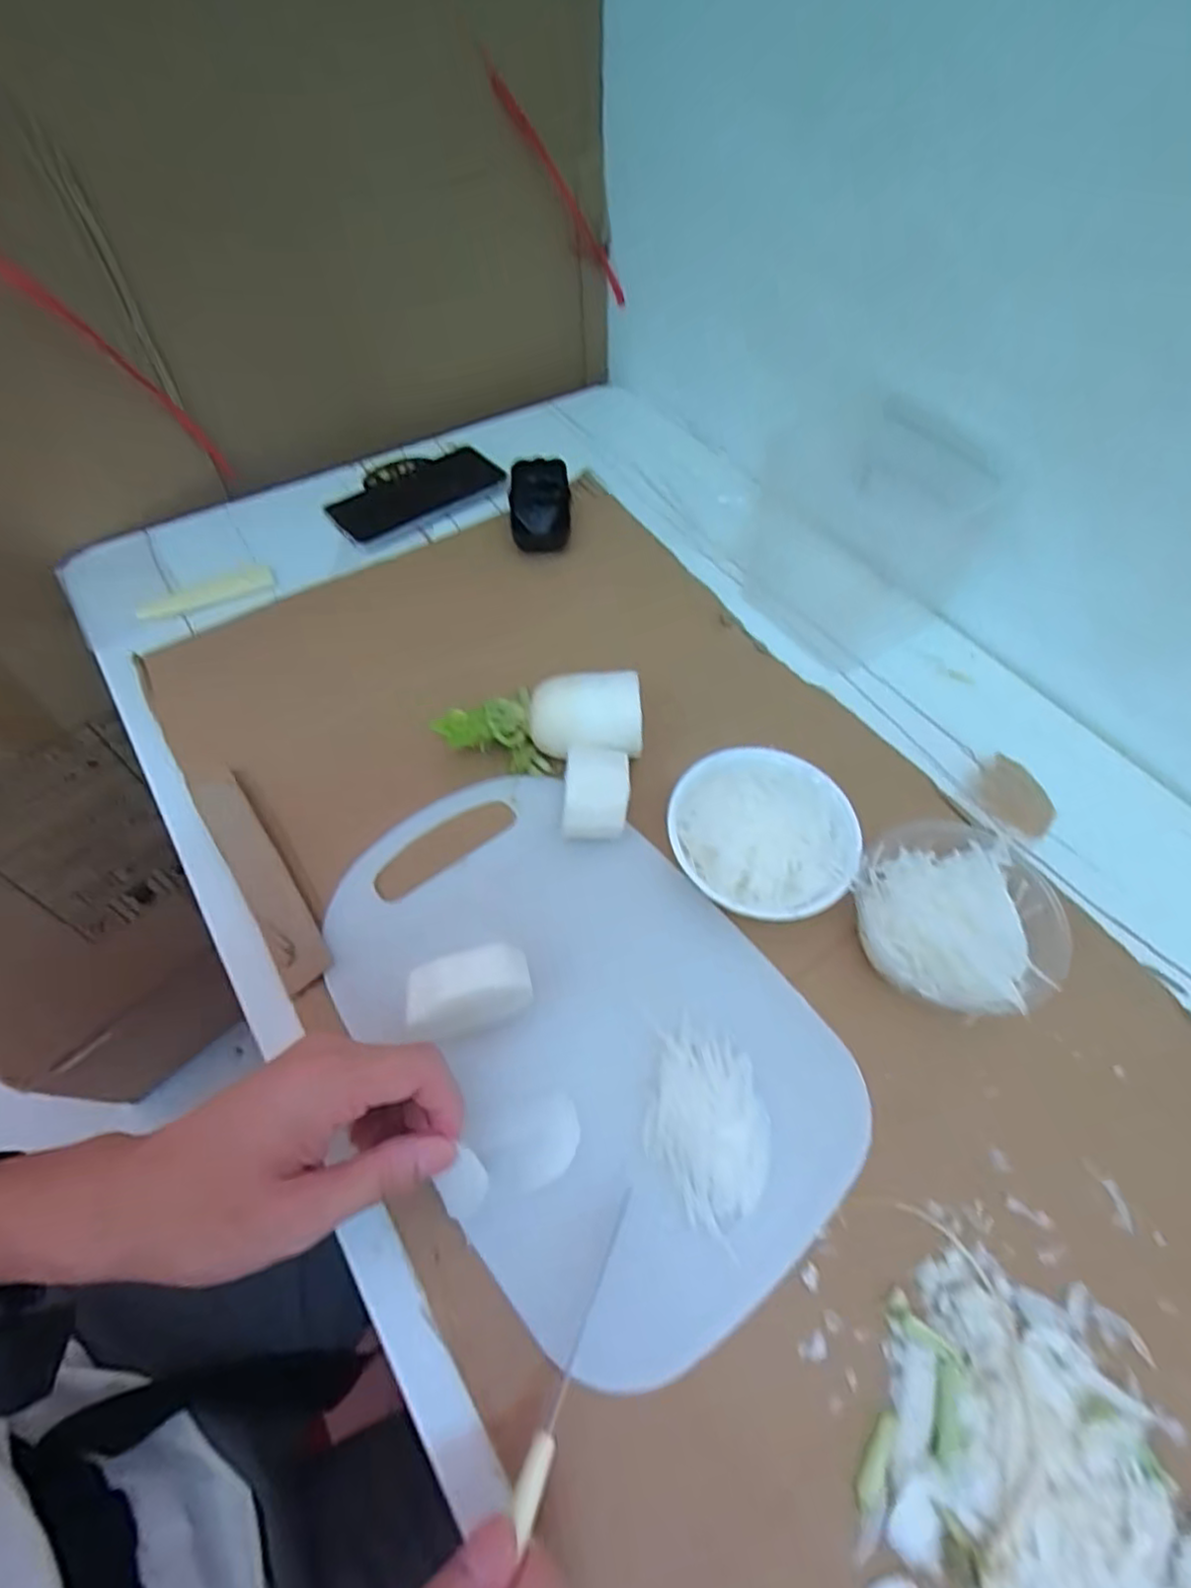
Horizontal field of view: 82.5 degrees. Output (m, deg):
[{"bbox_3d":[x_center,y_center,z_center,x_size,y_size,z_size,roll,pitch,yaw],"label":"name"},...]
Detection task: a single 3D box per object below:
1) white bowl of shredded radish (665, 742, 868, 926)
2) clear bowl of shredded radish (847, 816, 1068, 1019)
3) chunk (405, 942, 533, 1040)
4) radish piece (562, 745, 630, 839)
[{"bbox_3d":[0.105,0.025,0.419,0.109,0.047,0.109,1,58,-1],"label":"white bowl of shredded radish"},{"bbox_3d":[0.206,0.071,0.392,0.101,0.068,0.108,1,58,-1],"label":"clear bowl of shredded radish"},{"bbox_3d":[-0.067,0.107,0.364,0.063,0.053,0.029,-17,60,-12],"label":"chunk"},{"bbox_3d":[0.000,0.003,0.434,0.039,0.039,0.049,5,58,1],"label":"radish piece"}]

